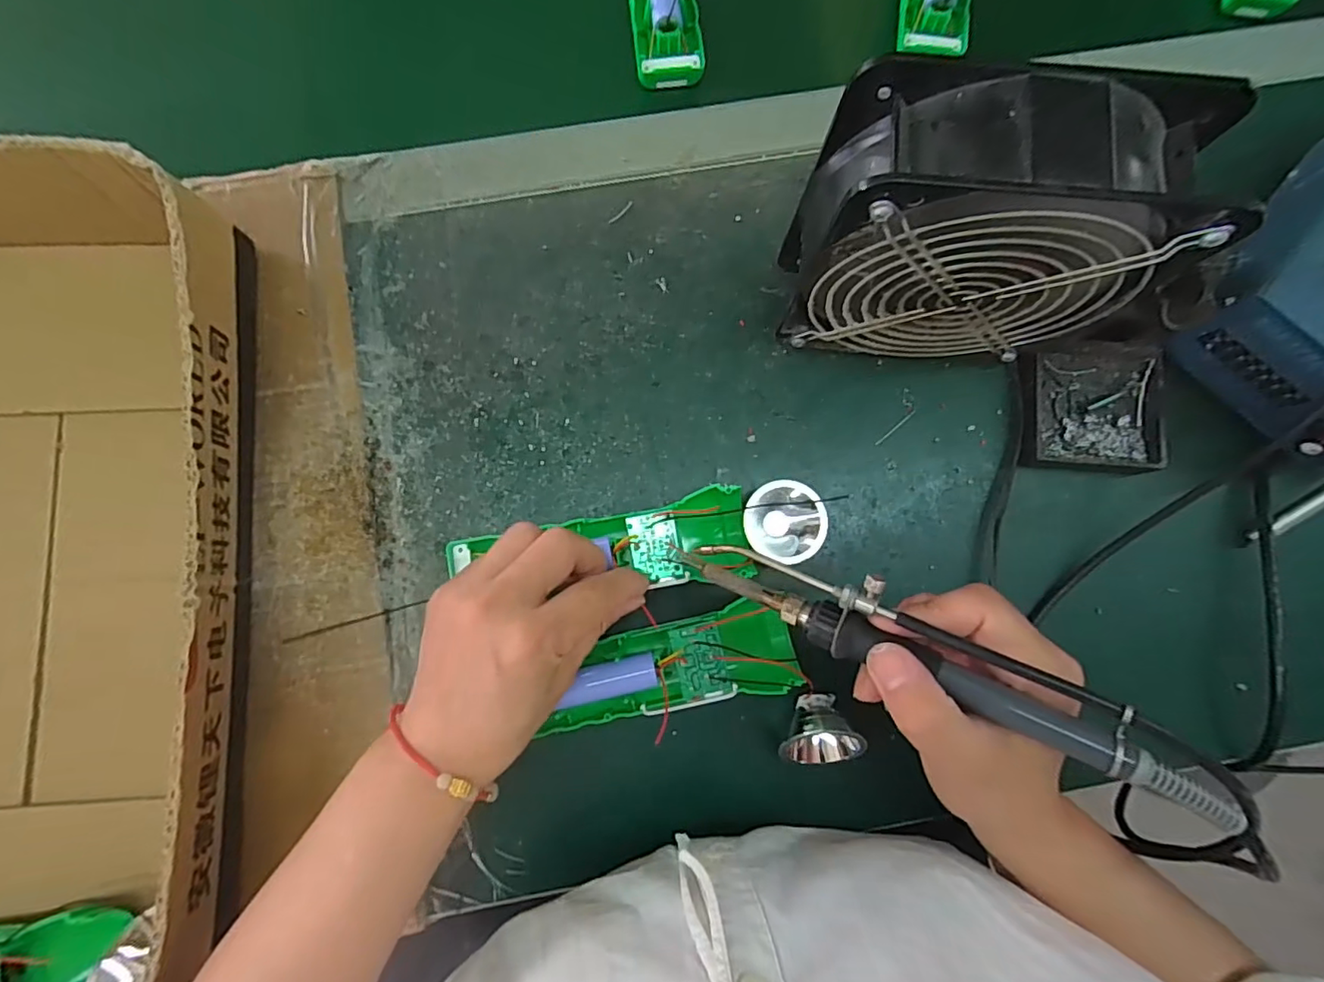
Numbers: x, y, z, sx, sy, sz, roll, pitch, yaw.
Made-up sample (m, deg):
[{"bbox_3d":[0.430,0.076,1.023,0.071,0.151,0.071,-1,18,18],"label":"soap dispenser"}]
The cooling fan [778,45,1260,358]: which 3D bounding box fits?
[{"bbox_3d":[0.129,-0.110,0.264,0.139,0.151,0.055,6,83,0],"label":"cooling fan"}]

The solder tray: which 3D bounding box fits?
[{"bbox_3d":[0.256,-0.047,0.336,0.073,0.026,0.070,1,83,-1],"label":"solder tray"}]

